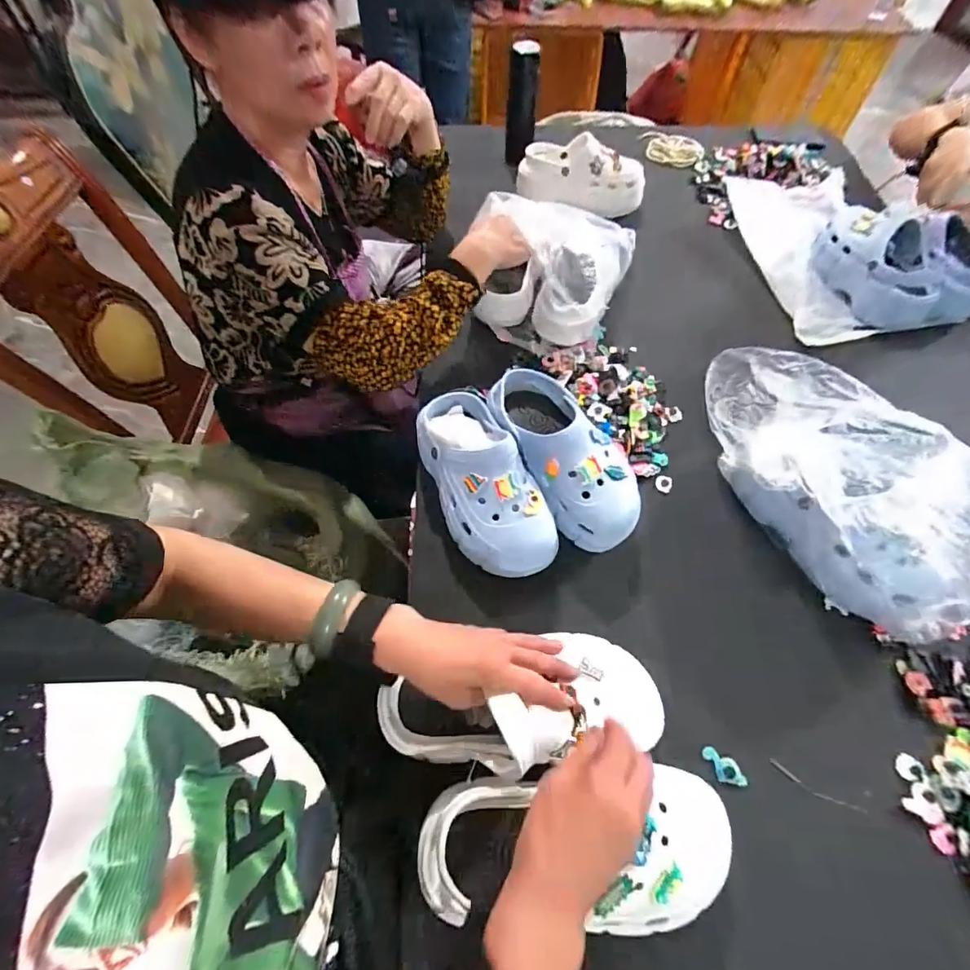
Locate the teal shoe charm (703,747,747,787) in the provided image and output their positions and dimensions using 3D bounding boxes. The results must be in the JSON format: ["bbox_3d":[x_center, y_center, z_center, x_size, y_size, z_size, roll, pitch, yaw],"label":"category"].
[{"bbox_3d":[0.249,0.296,0.490,0.025,0.009,0.045,-39,54,-19],"label":"teal shoe charm"}]

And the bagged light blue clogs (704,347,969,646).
[{"bbox_3d":[0.445,-0.041,0.605,0.268,0.107,0.396,-36,68,-18],"label":"bagged light blue clogs"}]

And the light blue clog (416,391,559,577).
[{"bbox_3d":[-0.009,-0.011,0.569,0.102,0.085,0.252,-22,64,-12],"label":"light blue clog"}]

